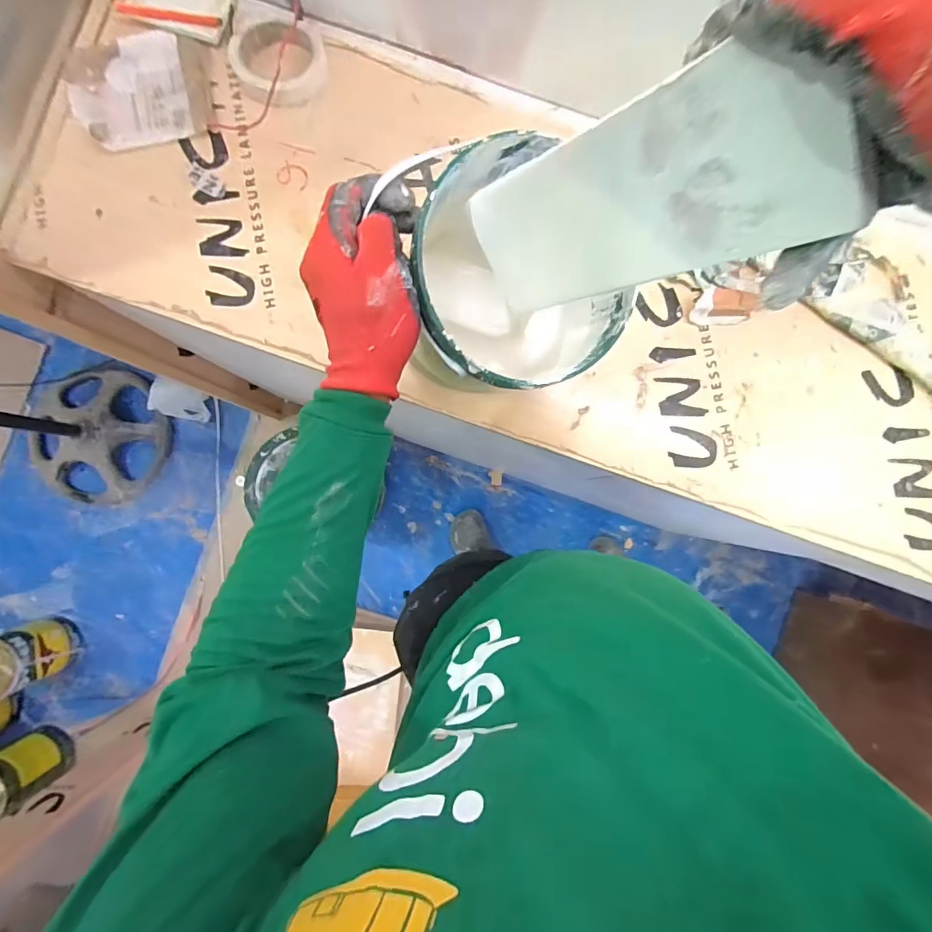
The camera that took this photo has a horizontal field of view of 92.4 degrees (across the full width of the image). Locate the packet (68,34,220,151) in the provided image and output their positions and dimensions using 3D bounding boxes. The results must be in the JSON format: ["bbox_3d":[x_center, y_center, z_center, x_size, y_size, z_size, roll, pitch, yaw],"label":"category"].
[{"bbox_3d":[-0.398,-0.465,0.553,0.167,0.014,0.135,-14,88,0],"label":"packet"}]

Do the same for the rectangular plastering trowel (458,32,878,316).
[{"bbox_3d":[0.082,-0.142,0.252,0.005,0.216,0.085,-43,118,-22],"label":"rectangular plastering trowel"}]

